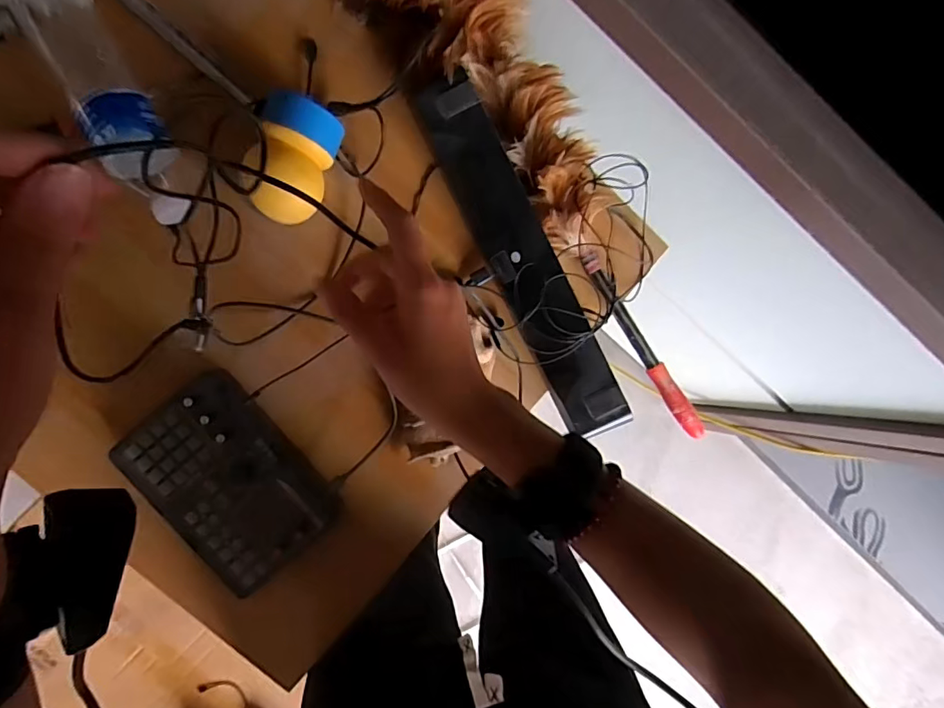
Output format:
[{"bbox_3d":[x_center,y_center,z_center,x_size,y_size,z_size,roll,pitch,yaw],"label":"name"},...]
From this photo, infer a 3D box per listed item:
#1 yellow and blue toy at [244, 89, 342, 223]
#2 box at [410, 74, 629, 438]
[{"bbox_3d":[-0.158,-0.172,0.447,0.058,0.061,0.104,18,84,-7],"label":"yellow and blue toy"},{"bbox_3d":[0.047,-0.089,0.497,0.059,0.054,0.361,-26,91,-9],"label":"box"}]

